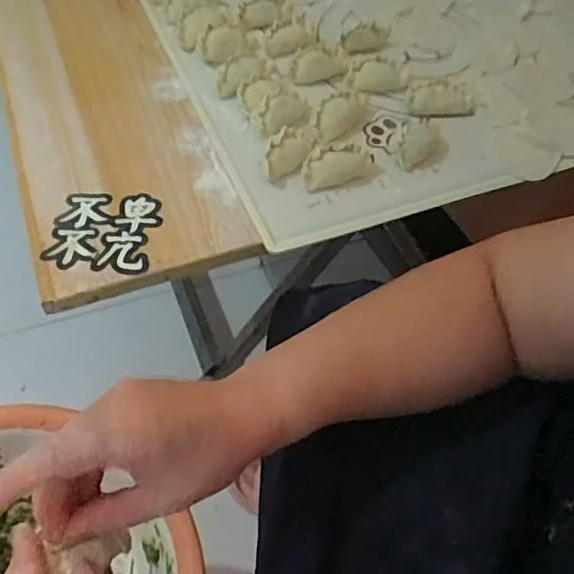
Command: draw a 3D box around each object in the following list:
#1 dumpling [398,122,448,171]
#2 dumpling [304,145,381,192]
[{"bbox_3d":[0.111,-0.115,0.485,0.039,0.022,0.038,14,54,5],"label":"dumpling"},{"bbox_3d":[0.040,-0.097,0.470,0.059,0.021,0.031,-16,57,-16],"label":"dumpling"}]

